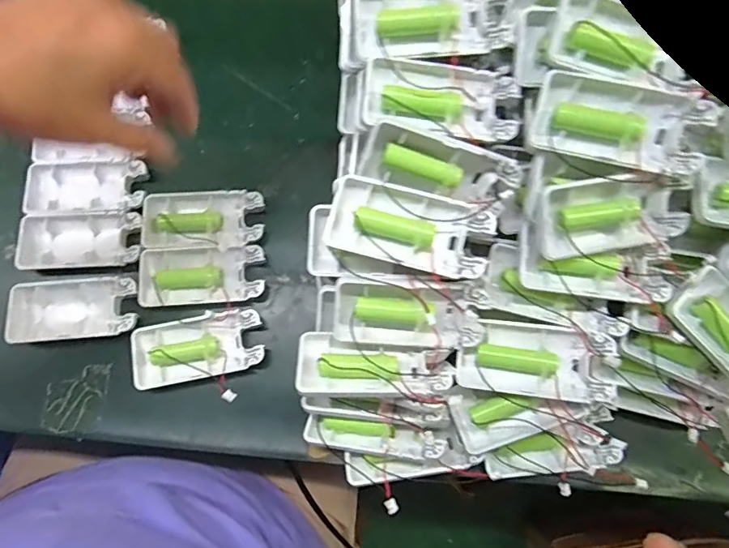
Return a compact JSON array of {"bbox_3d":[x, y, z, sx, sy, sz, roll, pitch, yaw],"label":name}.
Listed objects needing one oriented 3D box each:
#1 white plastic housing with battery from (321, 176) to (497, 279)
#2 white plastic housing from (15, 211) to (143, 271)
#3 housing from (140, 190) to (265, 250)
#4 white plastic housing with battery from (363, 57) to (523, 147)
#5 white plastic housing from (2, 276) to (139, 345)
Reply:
[{"bbox_3d":[0.025,-0.025,0.275,0.094,0.018,0.043,15,75,3],"label":"white plastic housing with battery"},{"bbox_3d":[-0.221,-0.025,0.367,0.092,0.016,0.045,-1,74,-1],"label":"white plastic housing"},{"bbox_3d":[-0.128,-0.041,0.370,0.094,0.013,0.046,-4,74,-2],"label":"housing"},{"bbox_3d":[0.047,-0.104,0.285,0.092,0.019,0.043,8,74,1],"label":"white plastic housing with battery"},{"bbox_3d":[-0.220,0.027,0.355,0.095,0.018,0.045,-5,75,-3],"label":"white plastic housing"}]

